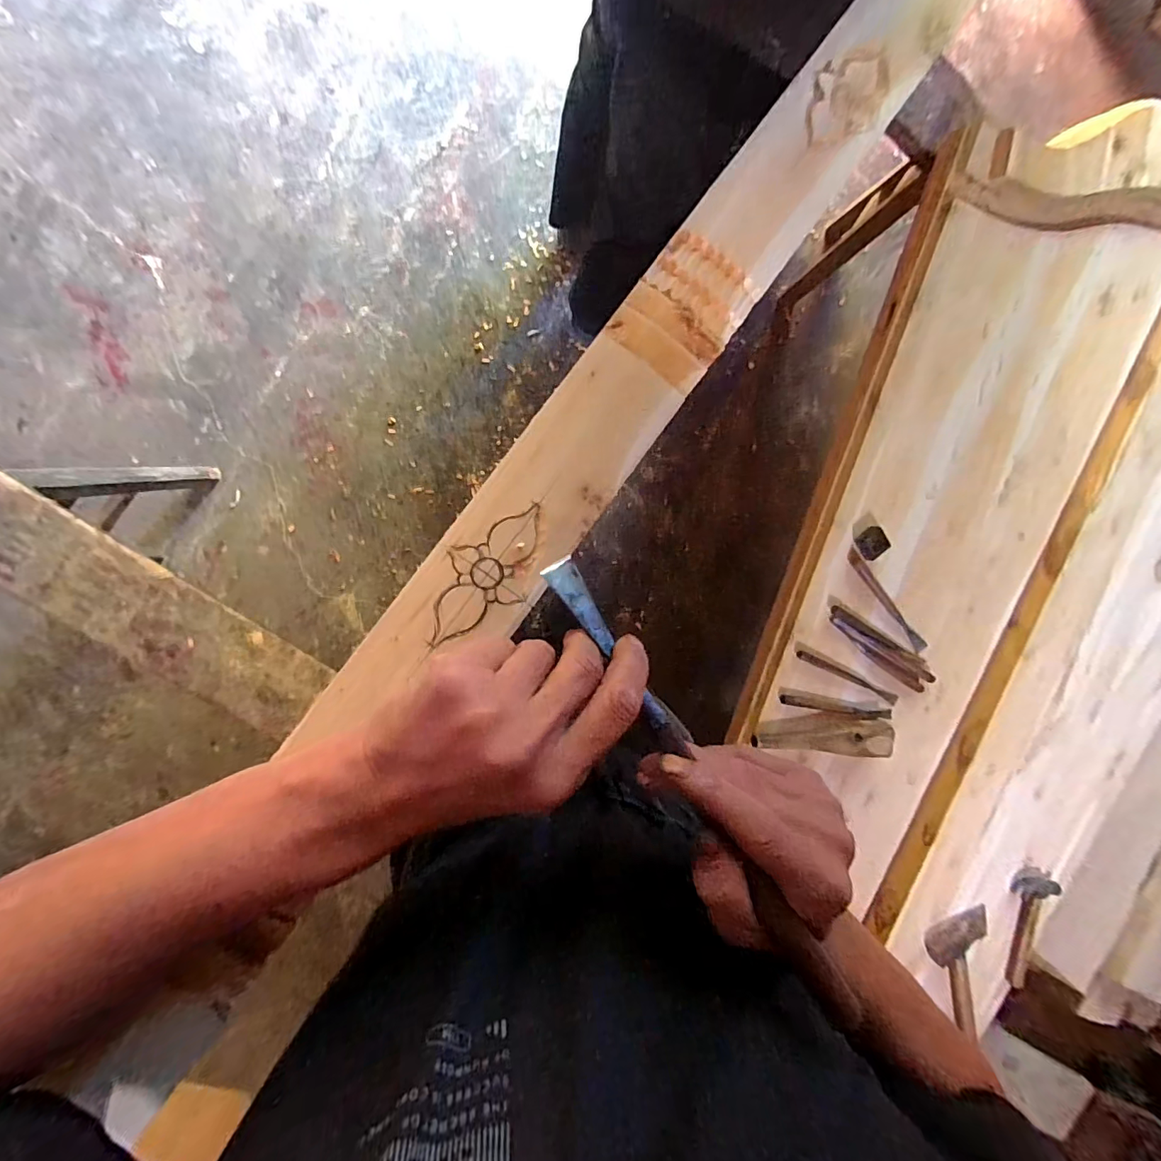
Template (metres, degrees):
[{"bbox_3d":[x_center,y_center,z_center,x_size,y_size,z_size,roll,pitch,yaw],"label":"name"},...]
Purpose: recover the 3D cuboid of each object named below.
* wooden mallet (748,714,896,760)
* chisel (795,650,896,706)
[{"bbox_3d":[0.467,0.291,0.941,0.286,0.021,0.074,8,95,-11],"label":"wooden mallet"},{"bbox_3d":[0.517,0.185,0.956,0.248,0.021,0.022,25,91,-12],"label":"chisel"}]

